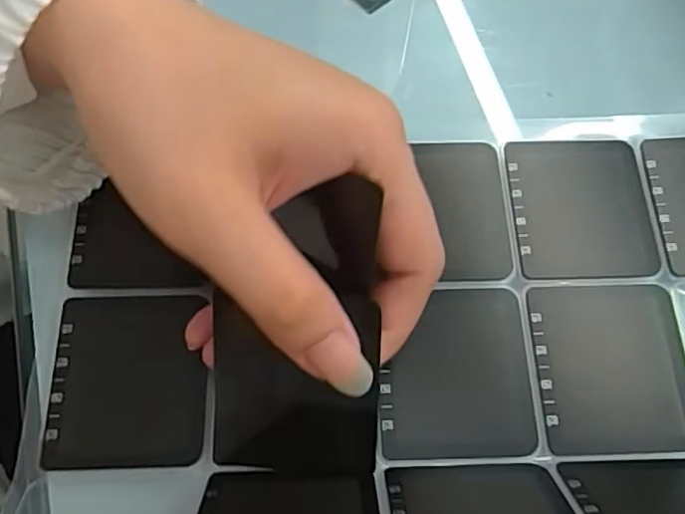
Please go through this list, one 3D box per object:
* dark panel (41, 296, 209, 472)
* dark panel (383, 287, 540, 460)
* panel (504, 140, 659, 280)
[{"bbox_3d":[-0.070,0.040,0.198,0.048,0.004,0.055,-1,68,-1],"label":"dark panel"},{"bbox_3d":[0.037,0.038,0.200,0.049,0.004,0.055,-2,68,-1],"label":"dark panel"},{"bbox_3d":[0.087,-0.019,0.223,0.050,0.004,0.056,-2,68,-1],"label":"panel"}]

